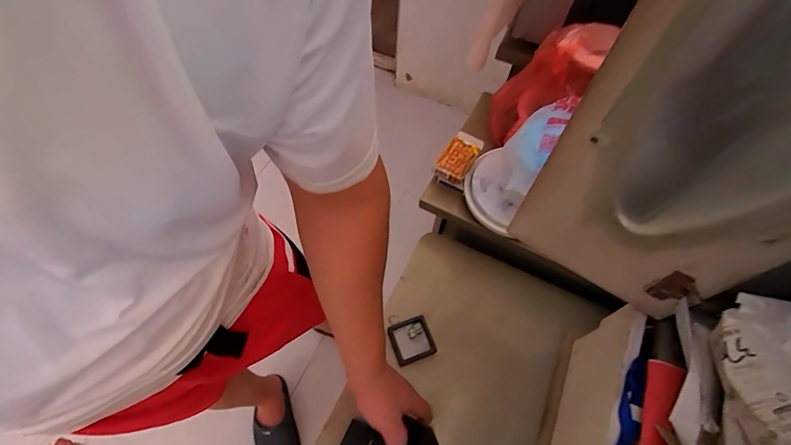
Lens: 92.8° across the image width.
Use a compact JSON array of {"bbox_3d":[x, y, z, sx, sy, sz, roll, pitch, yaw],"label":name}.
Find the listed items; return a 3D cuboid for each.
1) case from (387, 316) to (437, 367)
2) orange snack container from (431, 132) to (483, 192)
[{"bbox_3d":[0.030,0.207,0.663,0.077,0.020,0.069,-15,73,-19],"label":"case"},{"bbox_3d":[0.125,-0.122,0.752,0.064,0.055,0.117,30,62,13],"label":"orange snack container"}]

